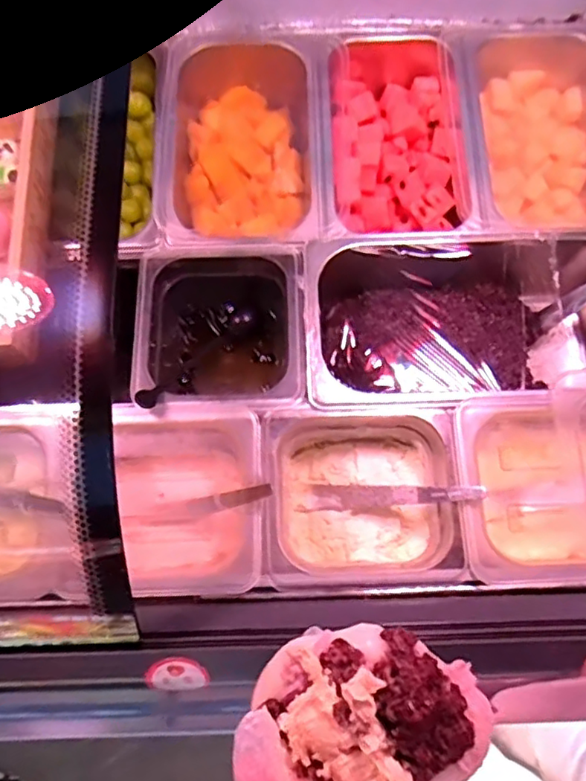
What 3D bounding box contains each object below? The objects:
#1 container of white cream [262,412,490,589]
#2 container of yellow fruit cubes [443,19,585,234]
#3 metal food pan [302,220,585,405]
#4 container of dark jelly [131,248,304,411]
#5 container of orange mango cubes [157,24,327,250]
[{"bbox_3d":[0.063,0.103,0.554,0.176,0.092,0.152,-3,71,-1],"label":"container of white cream"},{"bbox_3d":[0.271,-0.277,0.665,0.176,0.093,0.265,-6,71,-2],"label":"container of yellow fruit cubes"},{"bbox_3d":[0.170,-0.067,0.606,0.327,0.104,0.184,-8,72,-2],"label":"metal food pan"},{"bbox_3d":[-0.068,-0.052,0.611,0.161,0.098,0.168,-2,71,0],"label":"container of dark jelly"},{"bbox_3d":[-0.054,-0.258,0.653,0.171,0.088,0.248,-2,71,-1],"label":"container of orange mango cubes"}]

